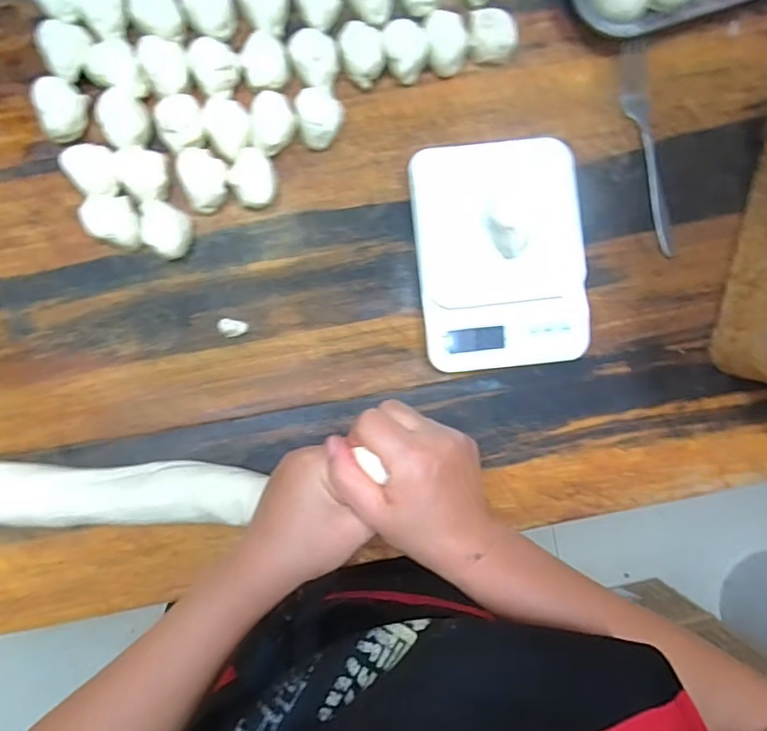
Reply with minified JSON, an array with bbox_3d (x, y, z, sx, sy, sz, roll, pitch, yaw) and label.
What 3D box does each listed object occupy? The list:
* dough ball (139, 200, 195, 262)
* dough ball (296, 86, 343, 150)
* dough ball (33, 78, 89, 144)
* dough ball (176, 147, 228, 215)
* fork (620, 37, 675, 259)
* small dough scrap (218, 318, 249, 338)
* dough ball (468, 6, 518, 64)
[{"bbox_3d":[-0.195,-0.122,0.499,0.050,0.027,0.042,31,88,-2],"label":"dough ball"},{"bbox_3d":[-0.057,-0.223,0.497,0.040,0.026,0.050,-13,90,-3],"label":"dough ball"},{"bbox_3d":[-0.281,-0.225,0.490,0.042,0.026,0.051,-15,90,-3],"label":"dough ball"},{"bbox_3d":[-0.160,-0.168,0.501,0.039,0.025,0.057,-25,91,-3],"label":"dough ball"},{"bbox_3d":[0.253,-0.204,0.523,0.027,0.018,0.198,-11,90,-3],"label":"fork"},{"bbox_3d":[-0.138,-0.034,0.506,0.026,0.005,0.017,1,89,-3],"label":"small dough scrap"},{"bbox_3d":[0.098,-0.304,0.507,0.039,0.034,0.043,-14,90,-3],"label":"dough ball"}]

